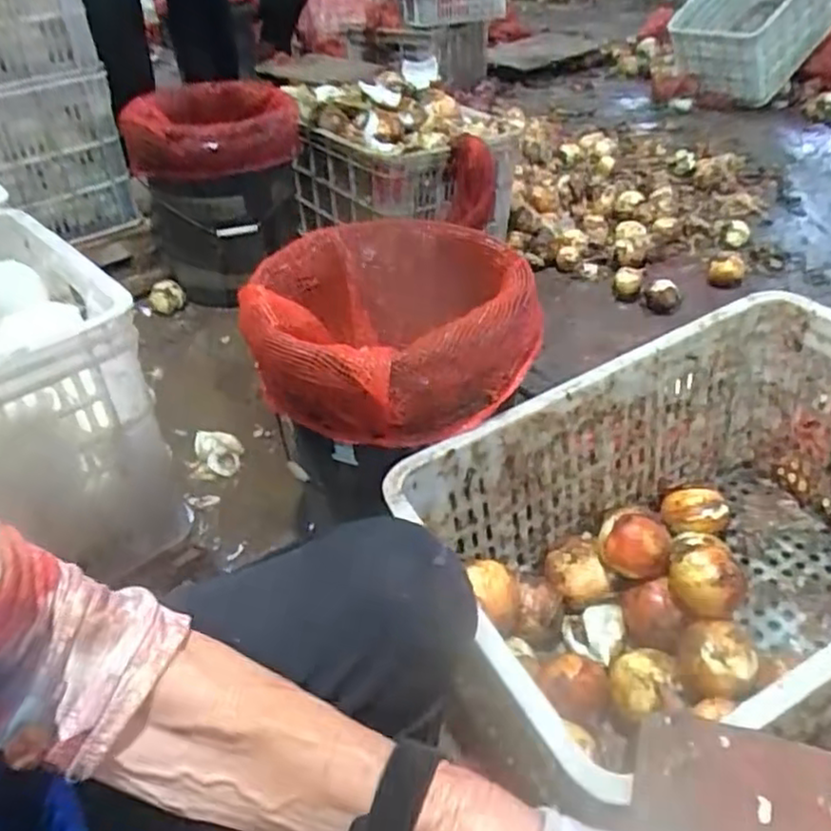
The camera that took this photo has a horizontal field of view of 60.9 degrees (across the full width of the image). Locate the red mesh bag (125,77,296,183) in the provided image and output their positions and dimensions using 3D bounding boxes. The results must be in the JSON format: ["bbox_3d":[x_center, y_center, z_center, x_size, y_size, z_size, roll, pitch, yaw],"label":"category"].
[{"bbox_3d":[-0.394,-0.576,1.384,0.319,0.134,0.280,-6,38,-5],"label":"red mesh bag"}]

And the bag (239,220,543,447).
[{"bbox_3d":[-0.029,-0.099,0.802,0.311,0.158,0.312,-12,39,-13],"label":"bag"}]

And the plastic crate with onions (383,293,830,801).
[{"bbox_3d":[0.305,0.123,0.708,0.520,0.288,0.359,-19,41,-21],"label":"plastic crate with onions"}]

